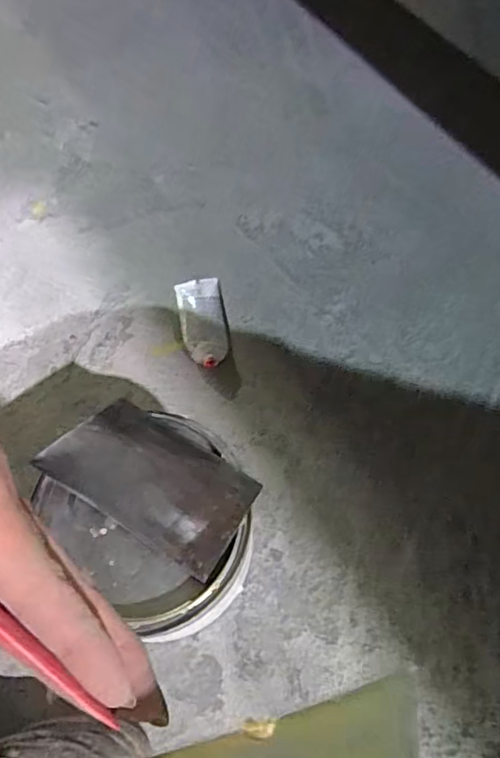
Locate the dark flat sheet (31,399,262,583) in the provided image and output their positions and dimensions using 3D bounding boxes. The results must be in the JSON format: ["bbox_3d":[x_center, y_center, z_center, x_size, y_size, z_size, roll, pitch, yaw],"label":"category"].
[{"bbox_3d":[-0.069,0.070,0.388,0.137,0.015,0.072,30,68,13],"label":"dark flat sheet"}]

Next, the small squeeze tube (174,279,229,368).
[{"bbox_3d":[-0.047,-0.061,0.555,0.045,0.021,0.106,-10,63,-5],"label":"small squeeze tube"}]

